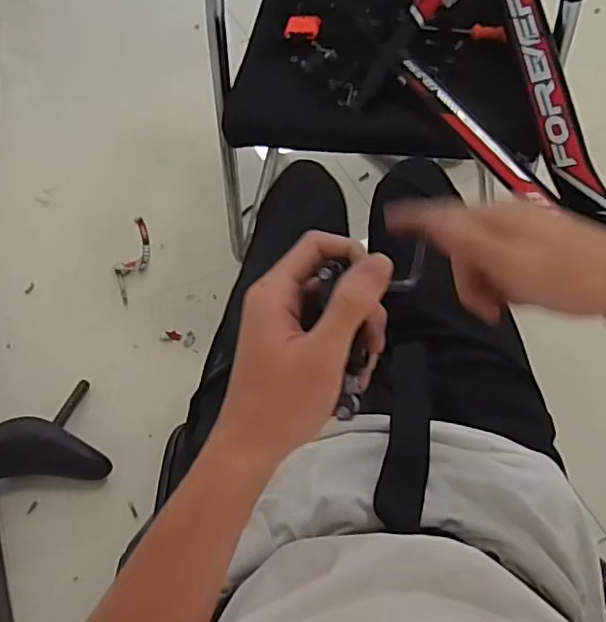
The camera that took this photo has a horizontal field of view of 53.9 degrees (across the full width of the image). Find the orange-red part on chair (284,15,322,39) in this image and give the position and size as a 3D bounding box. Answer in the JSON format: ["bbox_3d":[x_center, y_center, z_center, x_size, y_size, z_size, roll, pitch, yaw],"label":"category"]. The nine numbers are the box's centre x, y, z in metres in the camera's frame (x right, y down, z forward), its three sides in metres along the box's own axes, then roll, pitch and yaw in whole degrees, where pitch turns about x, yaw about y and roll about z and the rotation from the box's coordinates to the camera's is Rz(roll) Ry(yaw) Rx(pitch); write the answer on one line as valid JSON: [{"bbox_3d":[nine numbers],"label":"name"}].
[{"bbox_3d":[-0.001,-0.471,0.984,0.055,0.017,0.042,11,58,10],"label":"orange-red part on chair"}]

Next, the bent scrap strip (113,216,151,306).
[{"bbox_3d":[-0.378,-0.115,1.336,0.066,0.010,0.233,8,58,7],"label":"bent scrap strip"}]

